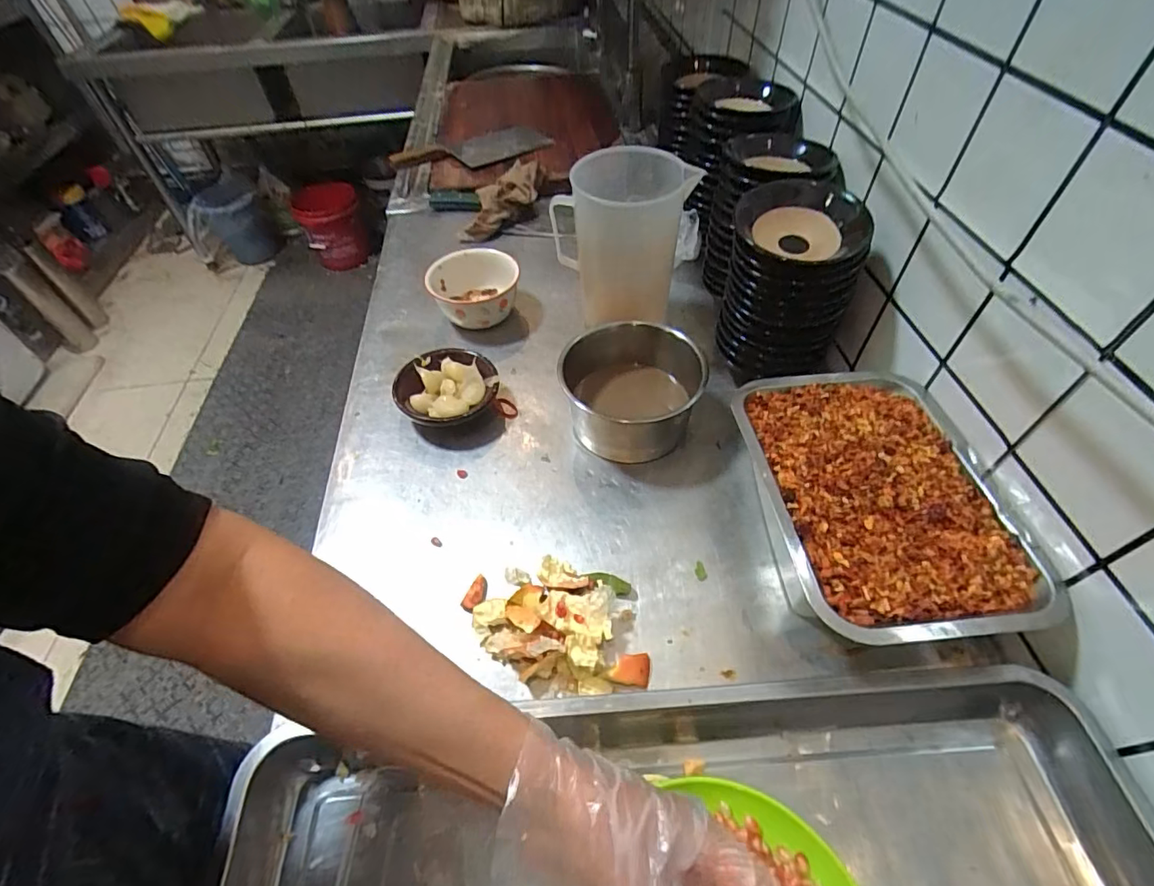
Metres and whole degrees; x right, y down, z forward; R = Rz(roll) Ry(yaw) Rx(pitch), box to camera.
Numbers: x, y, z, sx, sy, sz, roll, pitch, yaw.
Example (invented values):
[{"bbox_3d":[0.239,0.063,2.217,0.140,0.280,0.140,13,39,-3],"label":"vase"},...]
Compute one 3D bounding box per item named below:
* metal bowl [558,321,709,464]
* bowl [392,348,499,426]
[{"bbox_3d":[0.060,-0.057,0.598,0.153,0.091,0.146,-1,50,1],"label":"metal bowl"},{"bbox_3d":[-0.153,-0.059,0.628,0.116,0.043,0.108,-1,50,1],"label":"bowl"}]

